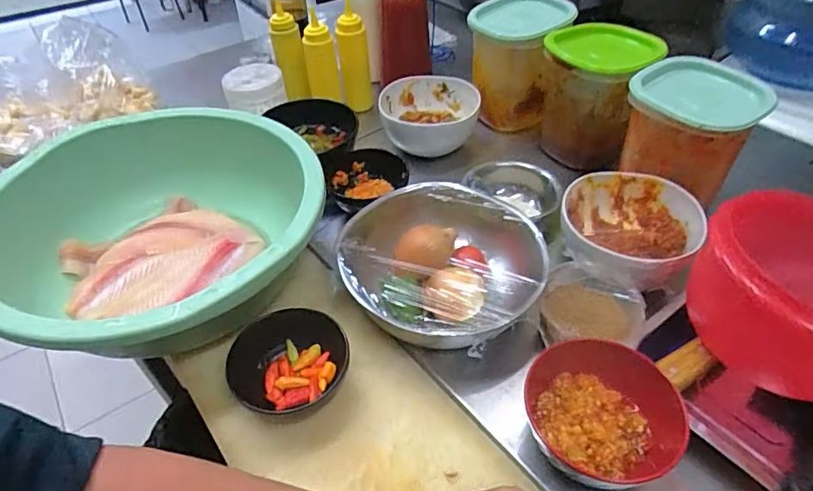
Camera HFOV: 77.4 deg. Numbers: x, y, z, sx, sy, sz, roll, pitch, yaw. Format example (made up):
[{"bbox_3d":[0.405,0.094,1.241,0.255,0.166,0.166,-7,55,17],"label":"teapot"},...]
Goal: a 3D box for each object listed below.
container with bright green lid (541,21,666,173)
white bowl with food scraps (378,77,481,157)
[{"bbox_3d":[0.260,-0.204,0.719,0.139,0.174,0.112,27,51,26],"label":"container with bright green lid"},{"bbox_3d":[0.035,-0.200,0.782,0.146,0.066,0.127,1,44,2],"label":"white bowl with food scraps"}]

